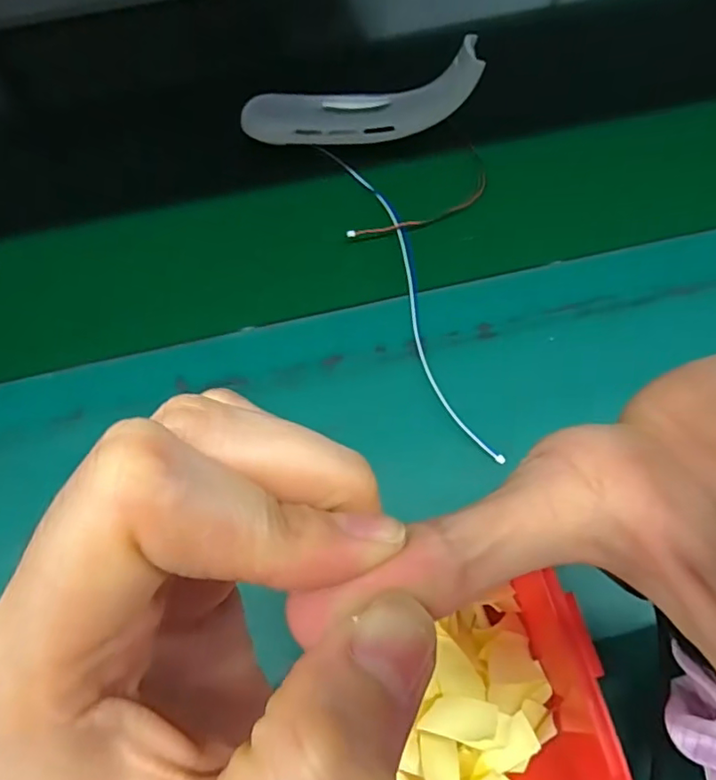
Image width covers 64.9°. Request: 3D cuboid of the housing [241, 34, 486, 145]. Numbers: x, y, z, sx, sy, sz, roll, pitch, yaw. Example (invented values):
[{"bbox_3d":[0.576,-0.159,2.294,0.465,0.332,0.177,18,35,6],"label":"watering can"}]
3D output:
[{"bbox_3d":[0.005,-0.237,0.471,0.196,0.044,0.055,-11,68,-3],"label":"housing"}]

